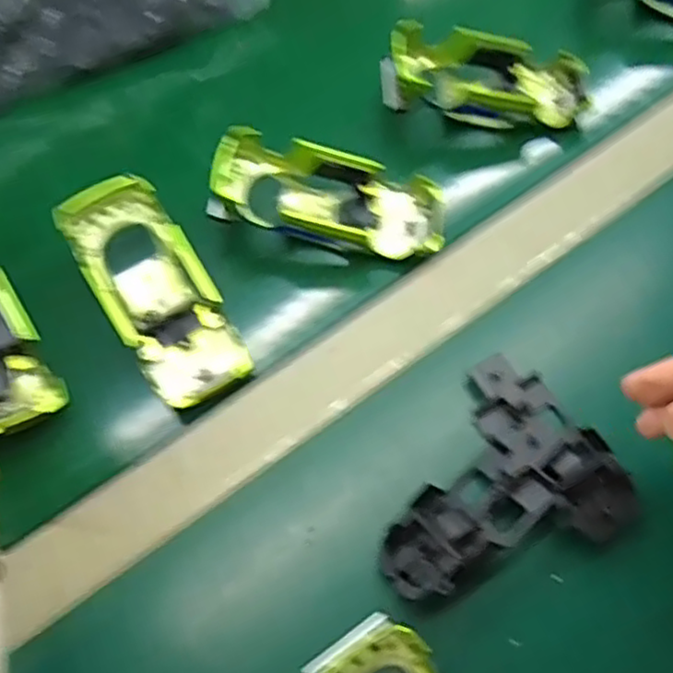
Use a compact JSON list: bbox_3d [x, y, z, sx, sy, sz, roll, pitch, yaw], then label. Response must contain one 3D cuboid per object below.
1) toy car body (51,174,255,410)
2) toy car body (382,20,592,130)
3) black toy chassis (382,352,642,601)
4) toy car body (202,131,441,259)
[{"bbox_3d":[-0.102,-0.025,0.399,0.057,0.037,0.137,-31,81,-14],"label":"toy car body"},{"bbox_3d":[0.100,-0.172,0.459,0.136,0.035,0.064,-3,63,-1],"label":"toy car body"},{"bbox_3d":[0.072,0.067,0.340,0.122,0.030,0.099,-25,66,-12],"label":"black toy chassis"},{"bbox_3d":[-0.006,-0.078,0.426,0.135,0.039,0.059,13,63,-8],"label":"toy car body"}]

